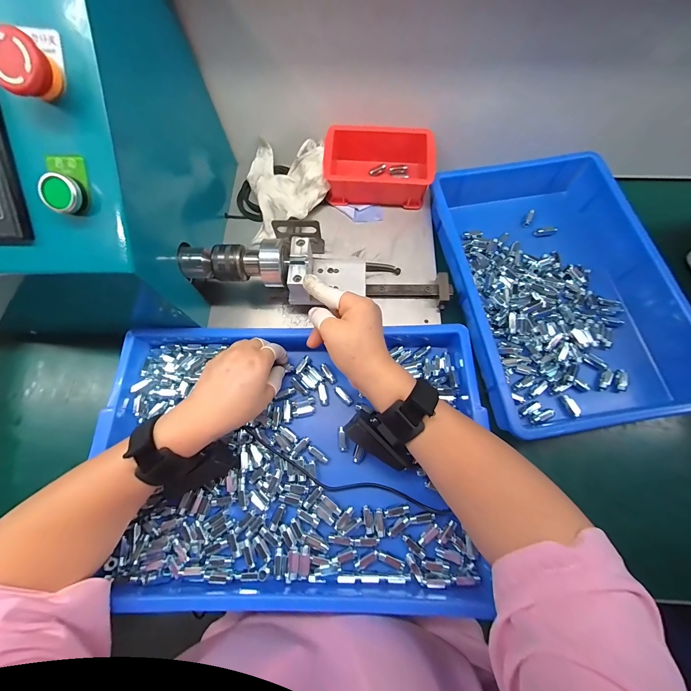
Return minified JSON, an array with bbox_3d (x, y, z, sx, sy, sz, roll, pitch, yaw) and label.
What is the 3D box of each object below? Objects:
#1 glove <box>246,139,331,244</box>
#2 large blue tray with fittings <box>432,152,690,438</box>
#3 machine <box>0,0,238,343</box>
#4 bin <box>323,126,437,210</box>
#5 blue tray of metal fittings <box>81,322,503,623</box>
[{"bbox_3d":[-0.086,-0.238,0.447,0.114,0.054,0.148,-8,71,-2],"label":"glove"},{"bbox_3d":[0.272,-0.081,0.405,0.250,0.067,0.366,-8,71,-1],"label":"large blue tray with fittings"},{"bbox_3d":[-0.324,-0.208,0.342,0.284,0.270,0.303,4,71,3],"label":"machine"},{"bbox_3d":[0.047,-0.256,0.447,0.151,0.060,0.095,1,71,2],"label":"bin"},{"bbox_3d":[-0.053,0.119,0.349,0.397,0.047,0.299,0,69,1],"label":"blue tray of metal fittings"}]

